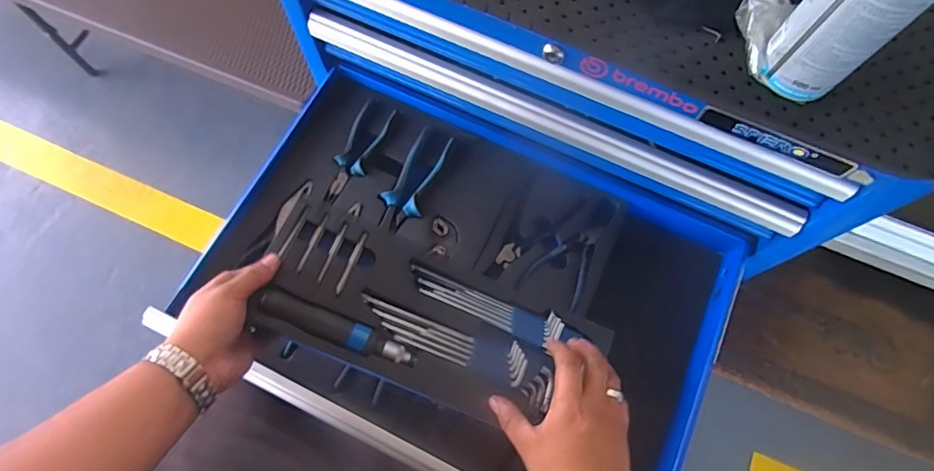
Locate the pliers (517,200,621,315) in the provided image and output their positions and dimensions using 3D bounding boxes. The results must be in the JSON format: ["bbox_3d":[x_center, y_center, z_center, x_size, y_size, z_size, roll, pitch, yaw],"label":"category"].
[{"bbox_3d":[0.129,0.012,0.624,0.073,0.010,0.153,26,73,8],"label":"pliers"}]

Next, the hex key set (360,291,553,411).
[{"bbox_3d":[-0.005,0.114,0.542,0.216,0.010,0.054,27,78,-2],"label":"hex key set"}]

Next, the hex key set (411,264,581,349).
[{"bbox_3d":[0.027,0.082,0.558,0.184,0.013,0.035,22,74,0],"label":"hex key set"}]

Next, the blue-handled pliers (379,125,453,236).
[{"bbox_3d":[-0.067,-0.070,0.654,0.053,0.011,0.145,26,73,8],"label":"blue-handled pliers"}]

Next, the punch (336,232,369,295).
[{"bbox_3d":[-0.121,0.028,0.533,0.008,0.012,0.072,20,72,6],"label":"punch"}]

